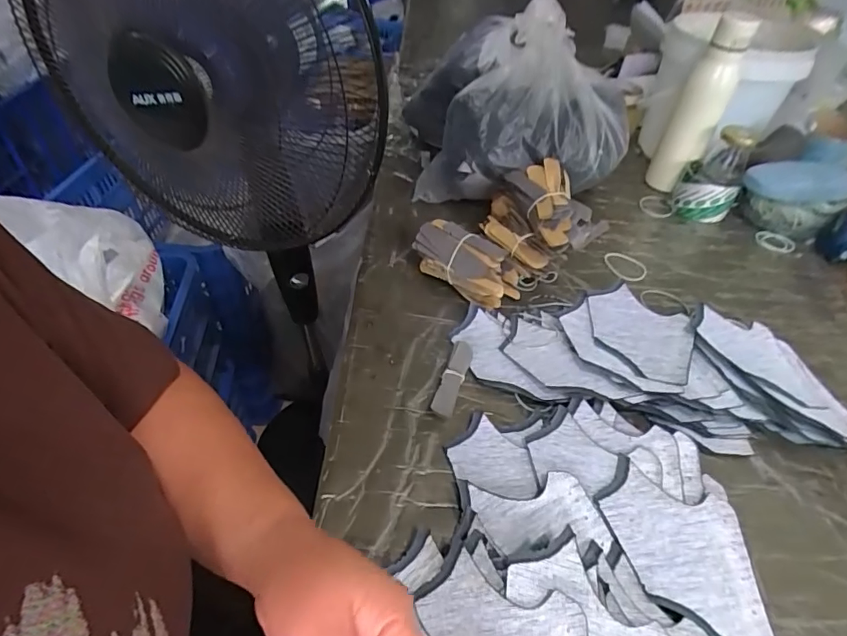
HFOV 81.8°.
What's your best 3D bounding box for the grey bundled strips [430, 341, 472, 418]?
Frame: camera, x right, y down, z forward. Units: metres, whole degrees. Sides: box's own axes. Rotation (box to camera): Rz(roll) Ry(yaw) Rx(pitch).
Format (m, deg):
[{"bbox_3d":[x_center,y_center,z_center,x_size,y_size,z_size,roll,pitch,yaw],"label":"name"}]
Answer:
[{"bbox_3d":[0.028,0.060,0.478,0.020,0.019,0.086,16,47,12],"label":"grey bundled strips"}]

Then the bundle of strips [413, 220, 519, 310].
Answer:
[{"bbox_3d":[0.049,-0.064,0.575,0.127,0.064,0.054,27,50,22],"label":"bundle of strips"}]

